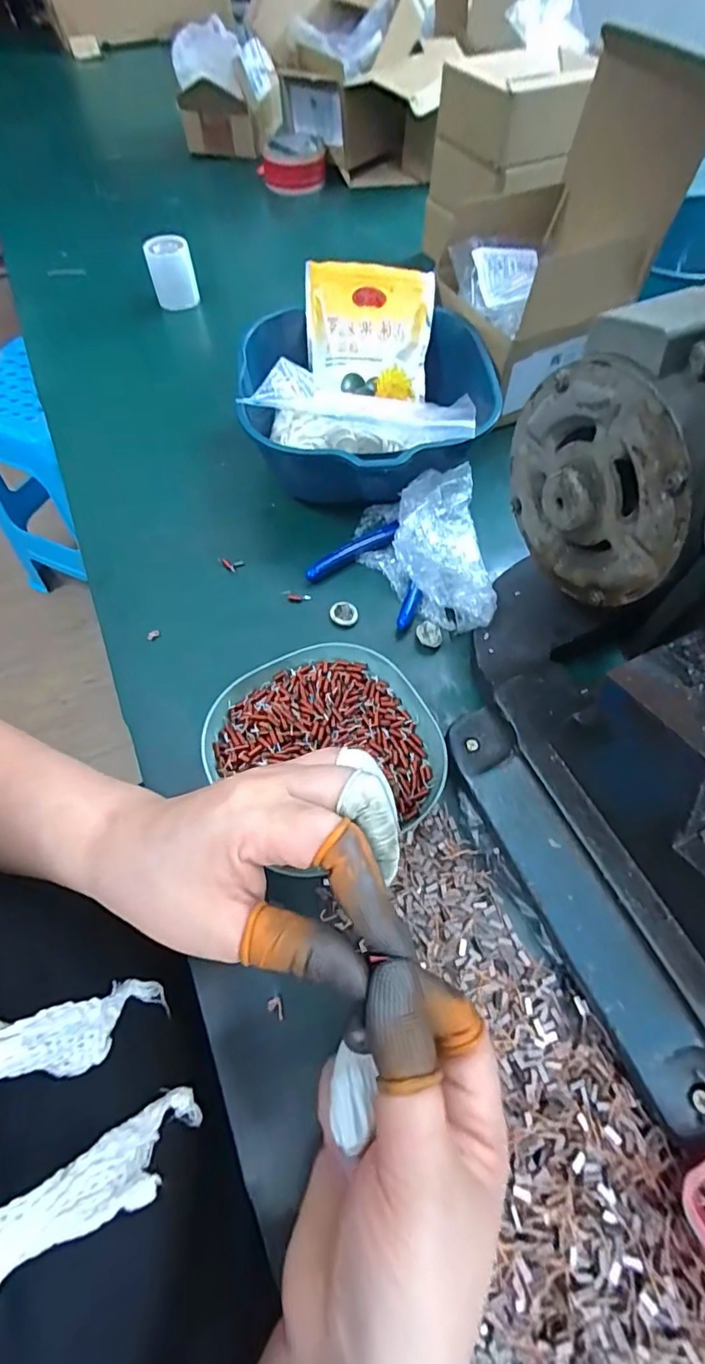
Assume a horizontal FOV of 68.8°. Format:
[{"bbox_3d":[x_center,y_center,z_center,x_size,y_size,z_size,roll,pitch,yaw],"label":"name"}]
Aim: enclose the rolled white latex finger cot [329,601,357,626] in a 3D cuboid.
[{"bbox_3d":[-0.006,-0.050,0.382,0.020,0.010,0.017,-5,62,-2],"label":"rolled white latex finger cot"}]

